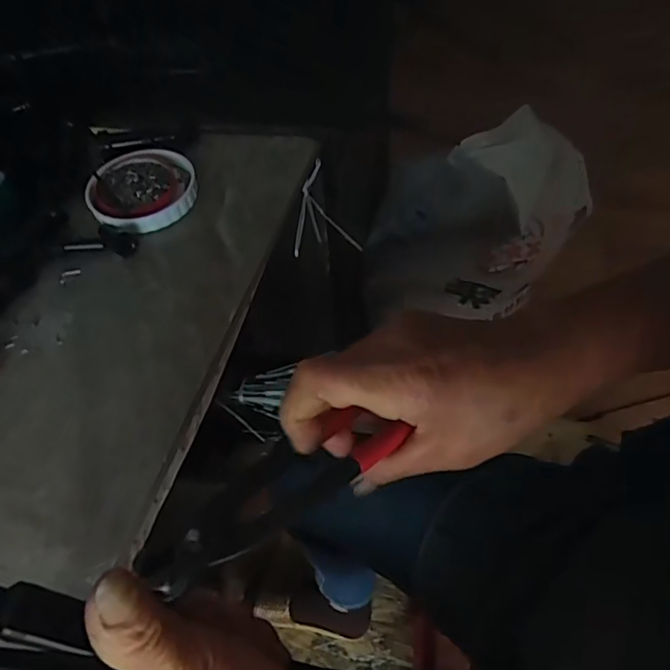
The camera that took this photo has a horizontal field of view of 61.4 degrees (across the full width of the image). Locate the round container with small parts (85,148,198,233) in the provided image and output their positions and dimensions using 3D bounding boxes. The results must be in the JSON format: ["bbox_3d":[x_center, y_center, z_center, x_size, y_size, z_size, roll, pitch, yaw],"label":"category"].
[{"bbox_3d":[-0.161,-0.124,0.471,0.085,0.015,0.092,-2,54,3],"label":"round container with small parts"}]

